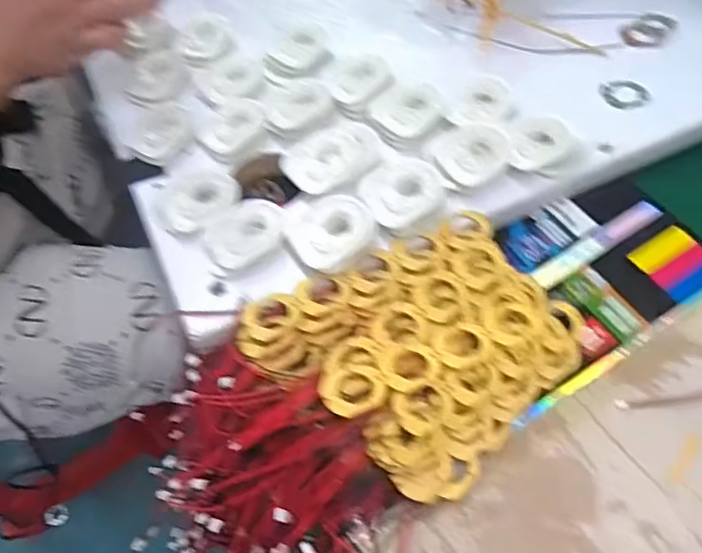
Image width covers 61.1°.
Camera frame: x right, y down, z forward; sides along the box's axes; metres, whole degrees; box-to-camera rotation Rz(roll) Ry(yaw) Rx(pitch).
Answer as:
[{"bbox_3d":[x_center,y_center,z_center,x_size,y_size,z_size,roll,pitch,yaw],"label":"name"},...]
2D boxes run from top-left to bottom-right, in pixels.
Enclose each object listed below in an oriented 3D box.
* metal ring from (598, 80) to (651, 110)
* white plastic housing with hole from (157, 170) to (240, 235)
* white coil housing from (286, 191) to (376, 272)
[{"bbox_3d":[0.239,-0.160,0.522,0.039,0.005,0.037,-1,57,1],"label":"metal ring"},{"bbox_3d":[-0.118,-0.058,0.455,0.056,0.013,0.059,-1,57,1],"label":"white plastic housing with hole"},{"bbox_3d":[-0.016,-0.035,0.424,0.055,0.019,0.054,-31,61,-17],"label":"white coil housing"}]

